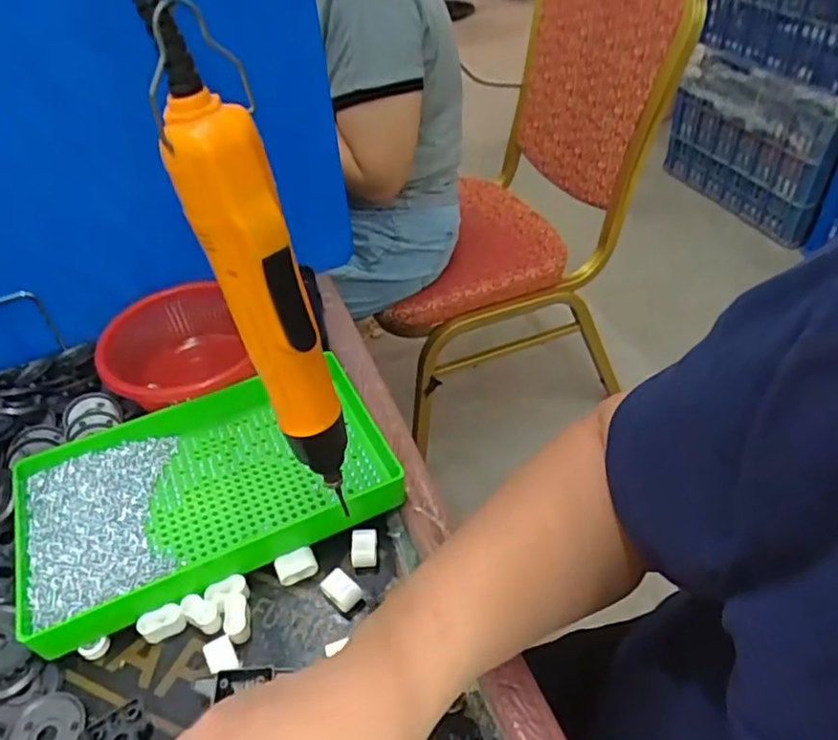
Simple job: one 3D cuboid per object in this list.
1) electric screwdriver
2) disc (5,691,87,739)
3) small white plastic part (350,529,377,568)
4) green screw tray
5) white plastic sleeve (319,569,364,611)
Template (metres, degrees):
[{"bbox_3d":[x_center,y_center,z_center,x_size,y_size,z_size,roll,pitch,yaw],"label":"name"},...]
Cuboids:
[{"bbox_3d":[-0.065,-0.016,0.291,0.041,0.197,0.032,-28,47,-23],"label":"electric screwdriver"},{"bbox_3d":[-0.212,0.204,0.362,0.043,0.007,0.043,-2,43,2],"label":"disc"},{"bbox_3d":[-0.037,0.121,0.438,0.018,0.016,0.024,-3,43,1],"label":"small white plastic part"},{"bbox_3d":[-0.152,0.074,0.463,0.246,0.028,0.161,-20,45,-17],"label":"green screw tray"},{"bbox_3d":[-0.050,0.142,0.415,0.024,0.015,0.017,32,54,33],"label":"white plastic sleeve"}]

